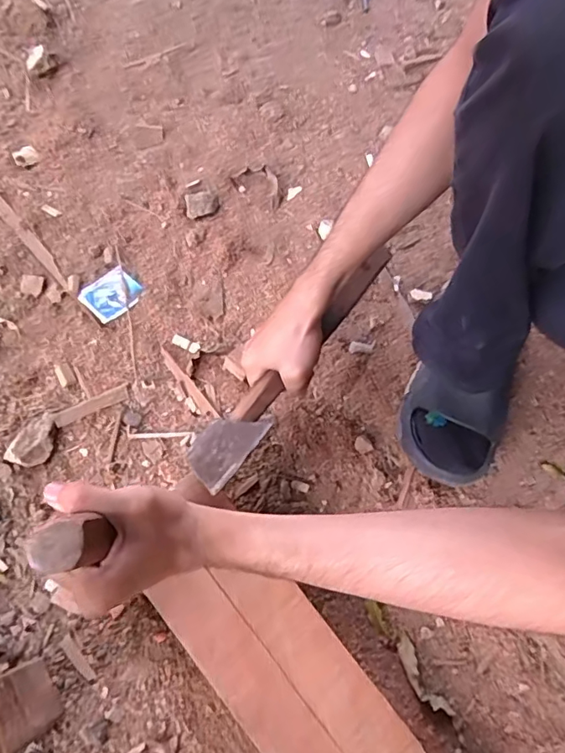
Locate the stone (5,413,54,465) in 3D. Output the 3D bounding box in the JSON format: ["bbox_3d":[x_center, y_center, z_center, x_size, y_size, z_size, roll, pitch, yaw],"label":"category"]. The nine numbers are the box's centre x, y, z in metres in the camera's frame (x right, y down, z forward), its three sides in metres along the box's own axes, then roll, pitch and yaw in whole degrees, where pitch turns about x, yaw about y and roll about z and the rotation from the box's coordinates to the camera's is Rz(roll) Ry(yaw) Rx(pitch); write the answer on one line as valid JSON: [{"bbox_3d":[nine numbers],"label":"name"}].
[{"bbox_3d":[-0.279,0.072,0.581,0.037,0.021,0.062,27,72,7],"label":"stone"}]

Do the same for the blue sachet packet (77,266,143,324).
[{"bbox_3d":[-0.216,-0.105,0.654,0.055,0.006,0.068,43,75,11],"label":"blue sachet packet"}]

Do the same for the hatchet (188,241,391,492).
[{"bbox_3d":[0.019,-0.026,0.527,0.065,0.080,0.333,36,68,9],"label":"hatchet"}]

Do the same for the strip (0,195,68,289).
[{"bbox_3d":[-0.339,-0.188,0.676,0.018,0.004,0.197,-40,77,-14],"label":"strip"}]

